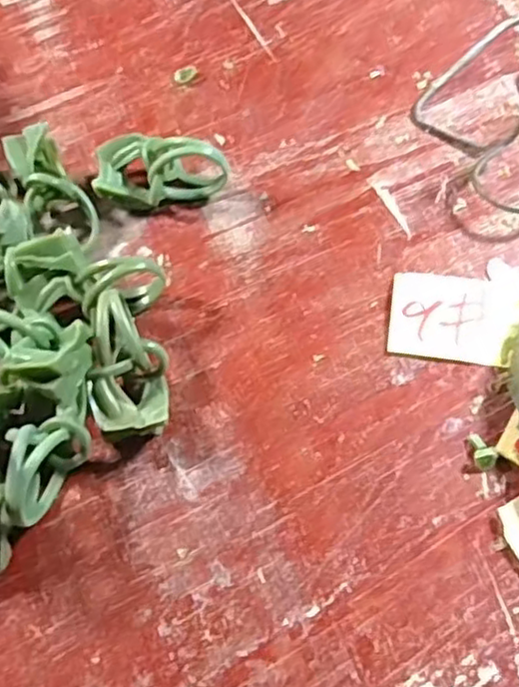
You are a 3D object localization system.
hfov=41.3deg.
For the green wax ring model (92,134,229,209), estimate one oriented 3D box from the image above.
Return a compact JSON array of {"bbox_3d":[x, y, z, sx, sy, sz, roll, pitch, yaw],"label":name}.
[{"bbox_3d":[-0.034,-0.061,0.243,0.046,0.025,0.021,6,64,6],"label":"green wax ring model"}]

